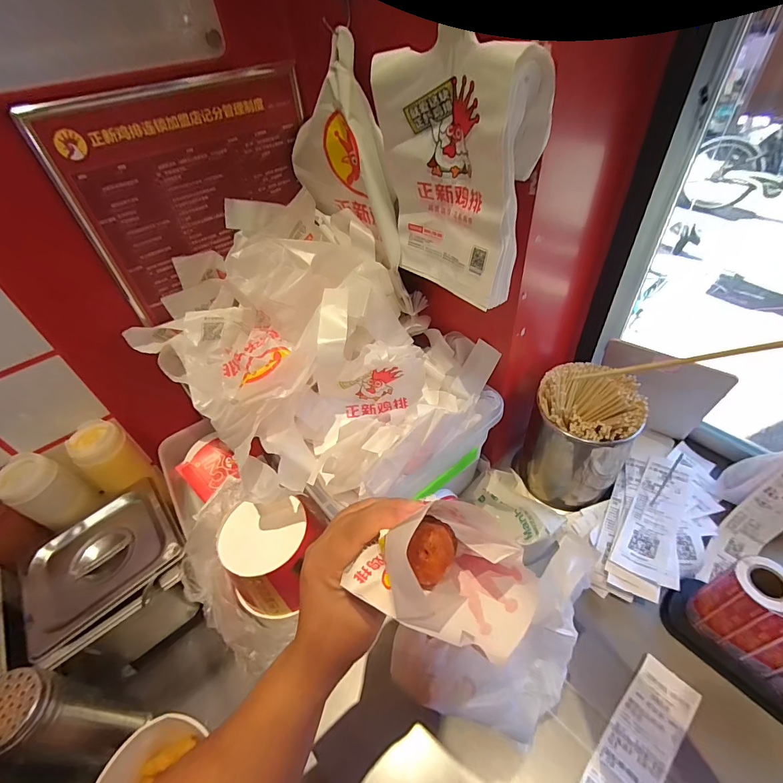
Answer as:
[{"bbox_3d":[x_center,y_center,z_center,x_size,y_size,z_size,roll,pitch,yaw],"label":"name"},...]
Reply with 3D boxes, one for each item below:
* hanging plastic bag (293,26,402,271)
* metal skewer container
[{"bbox_3d":[-0.054,-0.274,0.461,0.042,0.179,0.212,-29,49,-21],"label":"hanging plastic bag"},{"bbox_3d":[0.257,0.063,0.549,0.124,0.168,0.118,11,48,17],"label":"metal skewer container"}]

